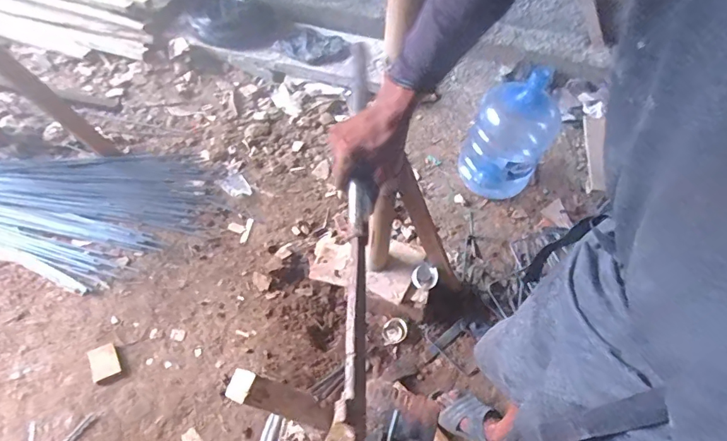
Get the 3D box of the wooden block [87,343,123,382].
[{"bbox_3d":[-0.702,0.383,1.243,0.064,0.028,0.094,-25,59,-20],"label":"wooden block"}]

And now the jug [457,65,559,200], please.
[{"bbox_3d":[0.542,-0.344,1.662,0.291,0.534,0.256,24,56,14],"label":"jug"}]

